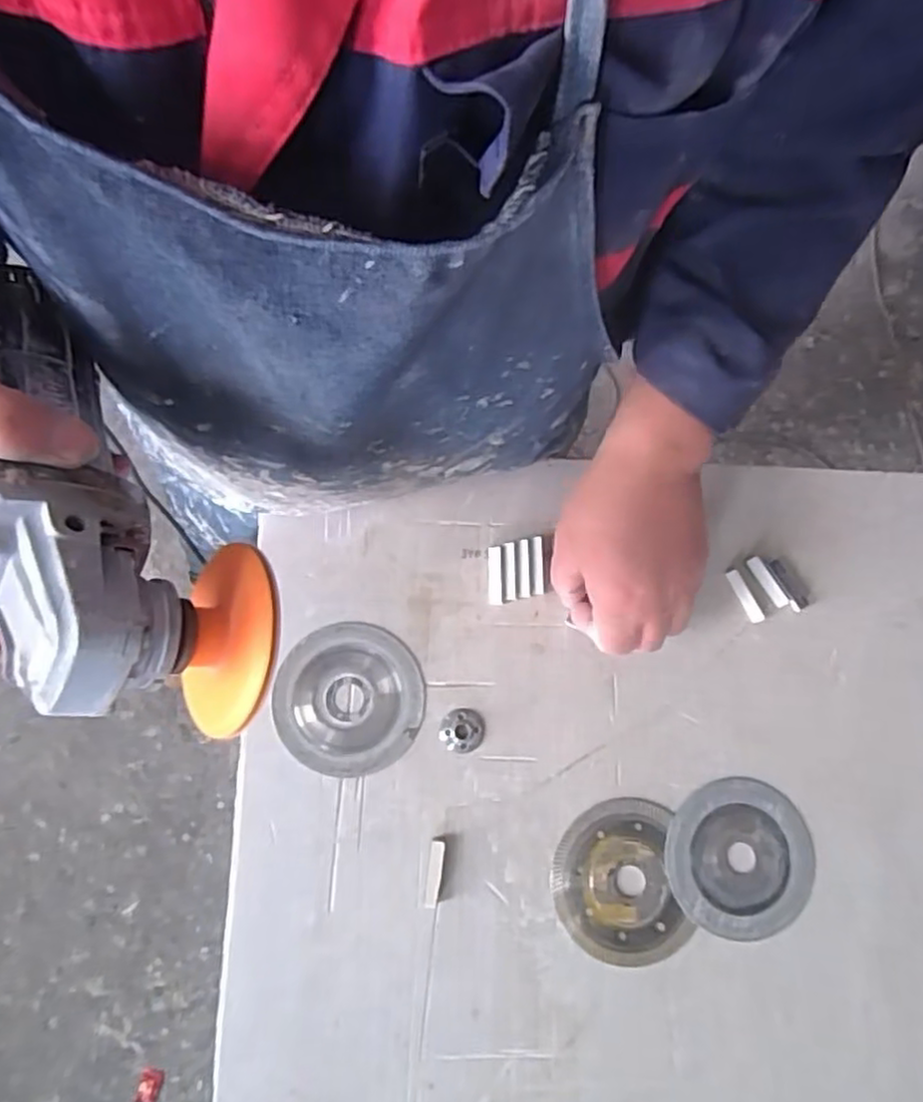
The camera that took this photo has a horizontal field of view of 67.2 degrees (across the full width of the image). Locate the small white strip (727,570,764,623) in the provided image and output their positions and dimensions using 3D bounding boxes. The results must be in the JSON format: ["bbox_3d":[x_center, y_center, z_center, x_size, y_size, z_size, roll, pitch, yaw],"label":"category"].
[{"bbox_3d":[0.195,0.031,0.478,0.009,0.004,0.039,-26,83,-8],"label":"small white strip"}]

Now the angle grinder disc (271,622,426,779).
[{"bbox_3d":[-0.073,0.096,0.453,0.094,0.008,0.094,1,80,-4],"label":"angle grinder disc"}]

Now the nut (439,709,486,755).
[{"bbox_3d":[0.000,0.118,0.452,0.030,0.005,0.028,1,80,-4],"label":"nut"}]

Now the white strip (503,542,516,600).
[{"bbox_3d":[0.033,0.014,0.472,0.007,0.006,0.039,-1,80,-4],"label":"white strip"}]

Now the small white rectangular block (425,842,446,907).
[{"bbox_3d":[-0.017,0.202,0.435,0.009,0.008,0.038,8,80,-3],"label":"small white rectangular block"}]

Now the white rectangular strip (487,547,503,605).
[{"bbox_3d":[0.023,0.017,0.473,0.010,0.006,0.040,1,80,-4],"label":"white rectangular strip"}]

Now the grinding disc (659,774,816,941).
[{"bbox_3d":[0.180,0.198,0.448,0.096,0.004,0.093,1,80,-4],"label":"grinding disc"}]

